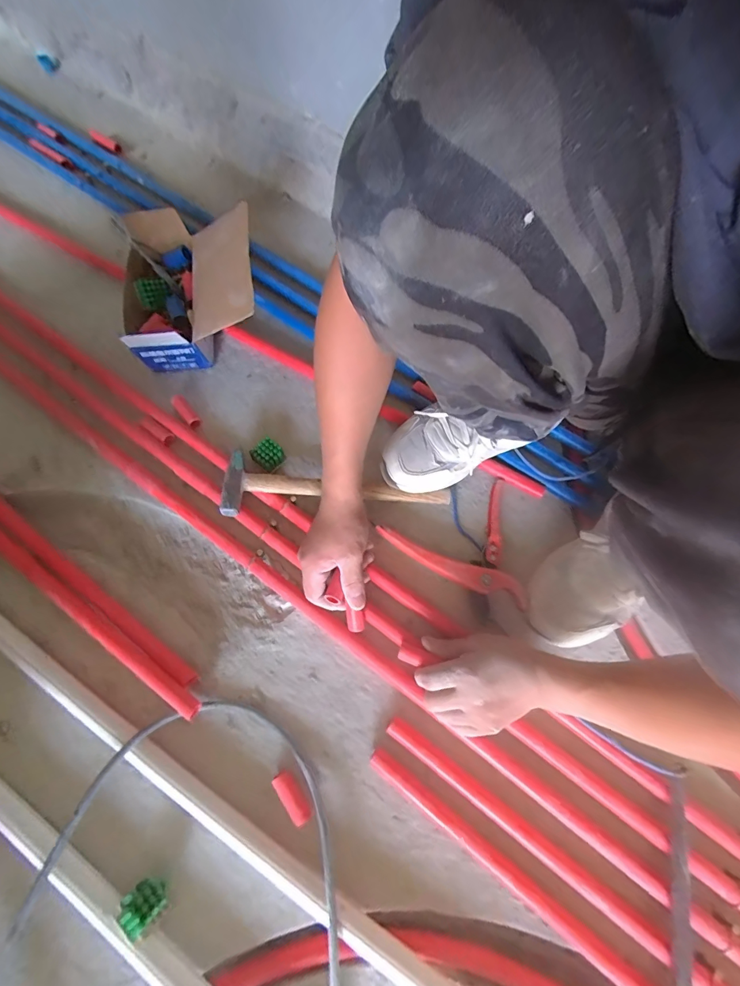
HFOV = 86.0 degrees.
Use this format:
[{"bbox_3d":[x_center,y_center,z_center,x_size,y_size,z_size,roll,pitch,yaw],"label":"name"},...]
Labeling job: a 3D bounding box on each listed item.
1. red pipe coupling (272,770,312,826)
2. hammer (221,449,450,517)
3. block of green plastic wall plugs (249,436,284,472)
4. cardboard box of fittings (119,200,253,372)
[{"bbox_3d":[-0.084,0.327,0.429,0.020,0.017,0.052,-36,75,-14],"label":"red pipe coupling"},{"bbox_3d":[-0.043,0.009,0.540,0.306,0.041,0.092,8,70,0],"label":"hammer"},{"bbox_3d":[-0.147,-0.053,0.576,0.039,0.029,0.039,-39,76,-15],"label":"block of green plastic wall plugs"},{"bbox_3d":[-0.273,-0.303,0.603,0.205,0.146,0.206,-9,70,-6],"label":"cardboard box of fittings"}]

